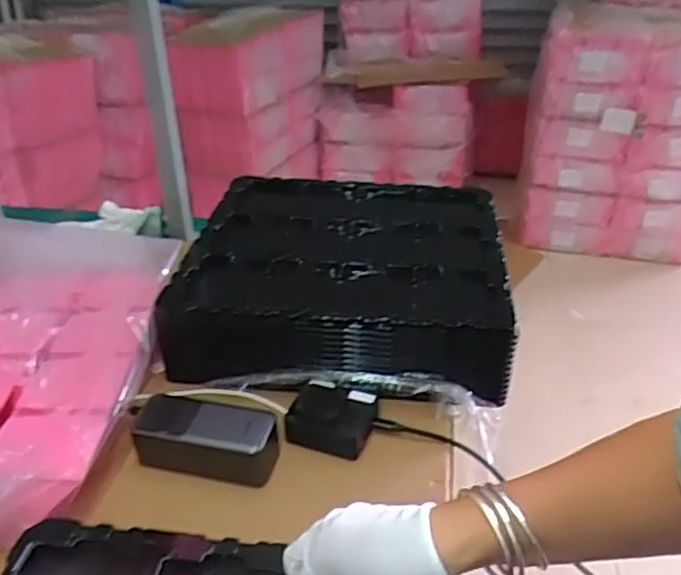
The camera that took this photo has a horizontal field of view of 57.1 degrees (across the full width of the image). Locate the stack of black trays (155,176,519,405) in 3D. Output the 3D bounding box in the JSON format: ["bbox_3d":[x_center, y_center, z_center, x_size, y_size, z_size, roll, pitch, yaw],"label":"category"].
[{"bbox_3d":[0.006,-0.034,0.780,0.370,0.090,0.368,3,33,5],"label":"stack of black trays"}]

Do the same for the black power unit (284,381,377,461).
[{"bbox_3d":[-0.008,0.127,0.619,0.078,0.037,0.067,13,36,18],"label":"black power unit"}]

